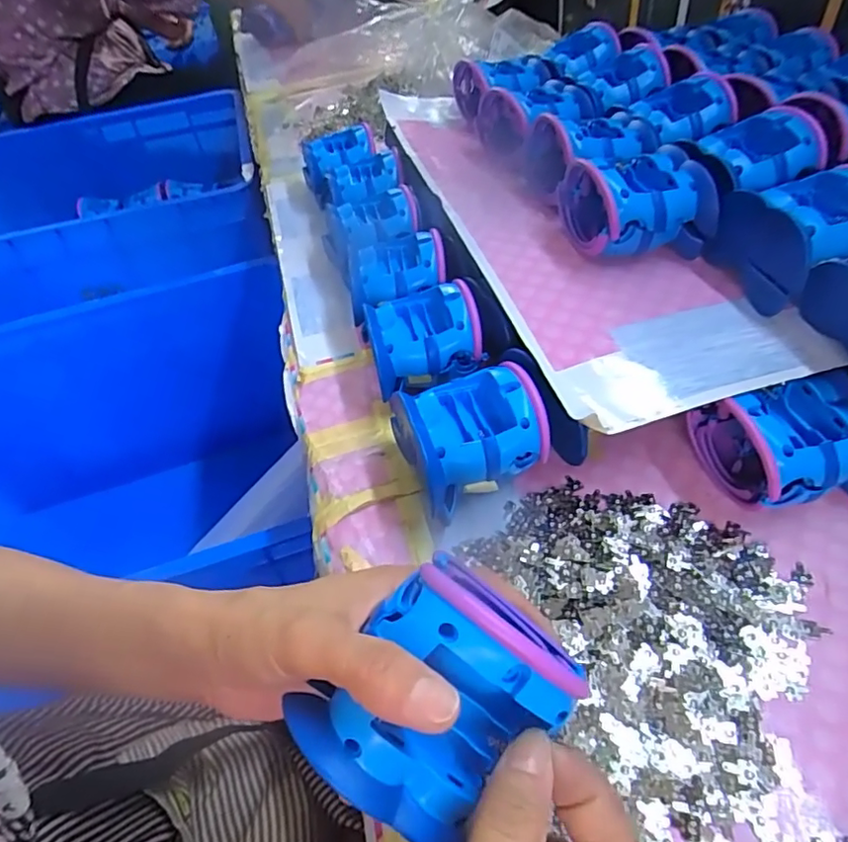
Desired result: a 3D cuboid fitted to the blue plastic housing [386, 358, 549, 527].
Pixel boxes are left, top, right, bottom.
[{"bbox_3d":[0.031,0.008,0.385,0.084,0.067,0.088,-20,49,-11],"label":"blue plastic housing"}]

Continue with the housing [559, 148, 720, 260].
[{"bbox_3d":[0.160,-0.168,0.432,0.094,0.059,0.087,-10,48,-3],"label":"housing"}]

